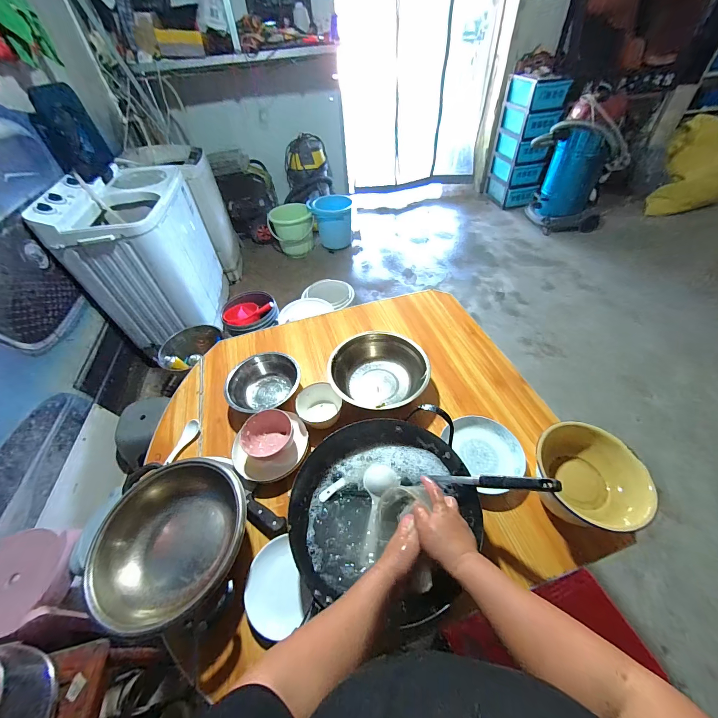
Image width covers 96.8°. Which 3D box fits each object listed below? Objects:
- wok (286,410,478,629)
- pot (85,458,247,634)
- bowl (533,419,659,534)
[{"bbox_3d":[0.056,0.270,0.598,0.356,0.108,0.338,-2,48,3],"label":"wok"},{"bbox_3d":[-0.335,0.338,0.593,0.262,0.101,0.250,-2,48,3],"label":"pot"},{"bbox_3d":[0.418,0.225,0.598,0.178,0.103,0.178,-2,48,3],"label":"bowl"}]

